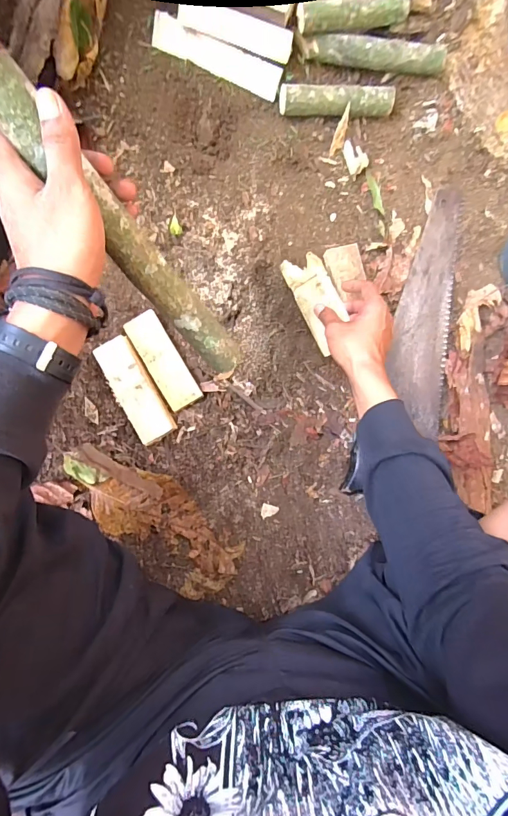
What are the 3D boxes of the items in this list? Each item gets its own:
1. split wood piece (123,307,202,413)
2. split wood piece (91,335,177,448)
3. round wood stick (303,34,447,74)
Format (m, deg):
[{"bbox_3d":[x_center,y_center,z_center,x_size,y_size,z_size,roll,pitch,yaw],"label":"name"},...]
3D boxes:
[{"bbox_3d":[-0.135,-0.071,0.609,0.050,0.010,0.151,-31,84,-5],"label":"split wood piece"},{"bbox_3d":[-0.173,-0.026,0.599,0.057,0.025,0.154,-30,84,-5],"label":"split wood piece"},{"bbox_3d":[0.178,-0.522,0.605,0.205,0.032,0.027,2,83,-1],"label":"round wood stick"}]

